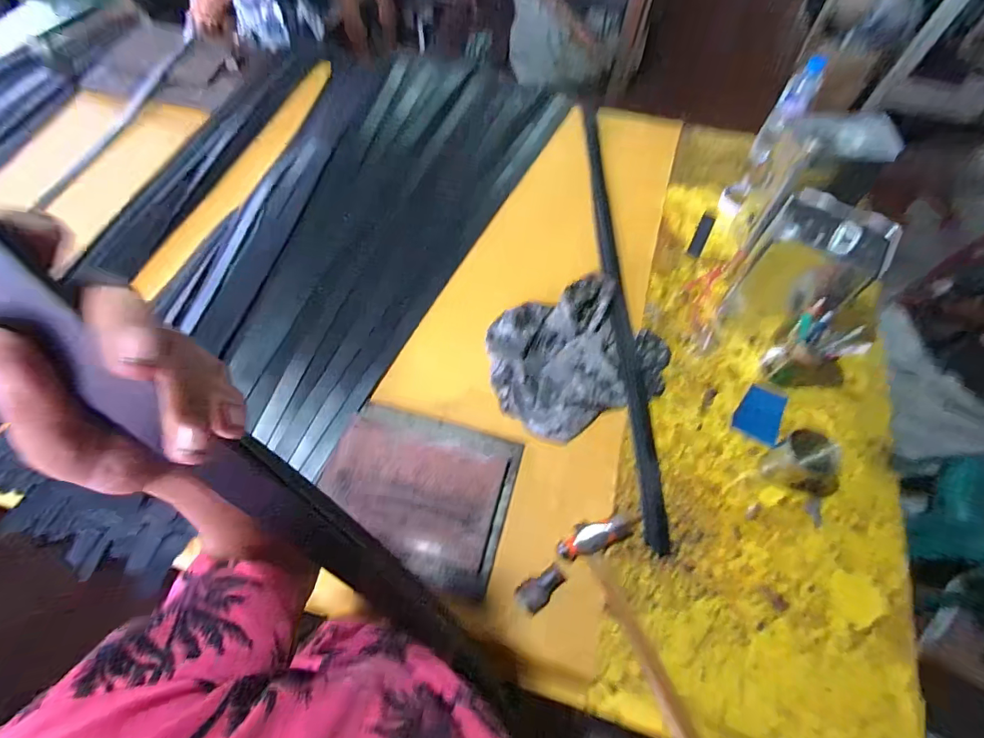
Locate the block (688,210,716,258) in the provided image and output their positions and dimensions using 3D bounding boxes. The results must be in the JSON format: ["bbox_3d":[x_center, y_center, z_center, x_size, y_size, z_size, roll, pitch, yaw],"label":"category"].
[{"bbox_3d":[0.459,-0.295,0.957,0.029,0.021,0.124,25,68,12],"label":"block"}]

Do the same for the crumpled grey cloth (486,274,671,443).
[{"bbox_3d":[0.146,-0.033,0.794,0.319,0.060,0.263,-28,68,-11],"label":"crumpled grey cloth"}]

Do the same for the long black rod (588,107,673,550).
[{"bbox_3d":[0.250,-0.193,0.882,0.043,0.028,1.036,-1,65,1],"label":"long black rod"}]

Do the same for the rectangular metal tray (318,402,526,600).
[{"bbox_3d":[-0.121,0.194,0.702,0.299,0.048,0.247,17,65,2],"label":"rectangular metal tray"}]

